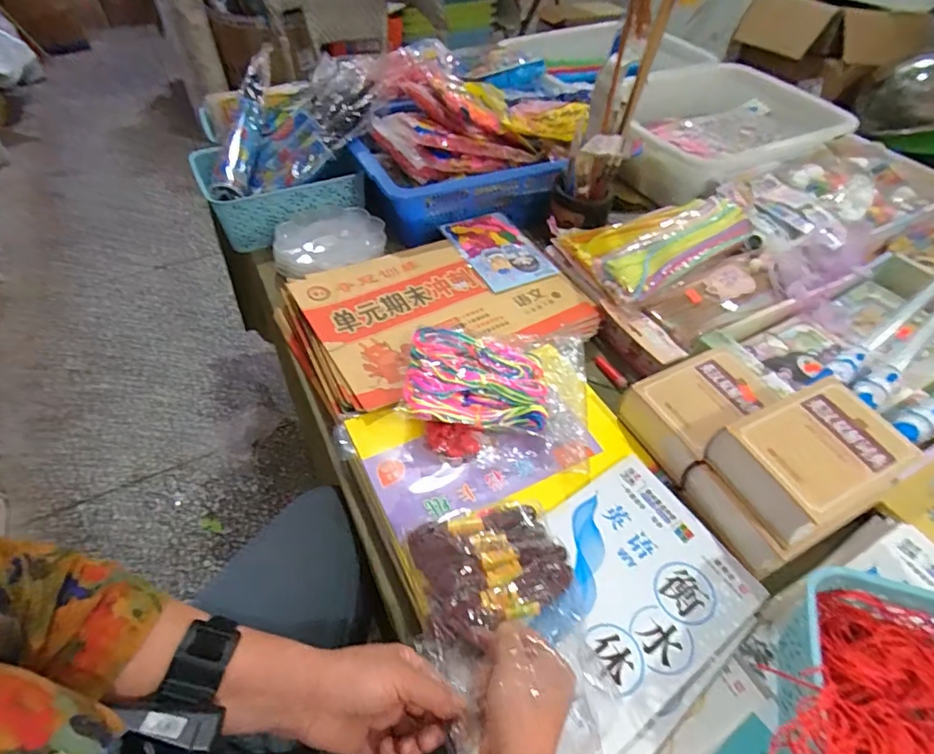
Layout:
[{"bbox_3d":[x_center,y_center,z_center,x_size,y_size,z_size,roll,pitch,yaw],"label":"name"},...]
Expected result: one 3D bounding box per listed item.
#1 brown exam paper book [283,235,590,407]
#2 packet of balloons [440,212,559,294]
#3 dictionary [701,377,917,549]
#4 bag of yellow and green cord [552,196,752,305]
[{"bbox_3d":[-0.033,-0.110,0.728,0.366,0.020,0.270,-25,55,-21],"label":"brown exam paper book"},{"bbox_3d":[0.055,-0.214,0.823,0.134,0.009,0.181,-22,54,-19],"label":"packet of balloons"},{"bbox_3d":[0.328,0.079,0.491,0.154,0.061,0.114,-21,53,-19],"label":"dictionary"},{"bbox_3d":[0.299,-0.230,0.804,0.297,0.042,0.184,-26,55,-22],"label":"bag of yellow and green cord"}]

